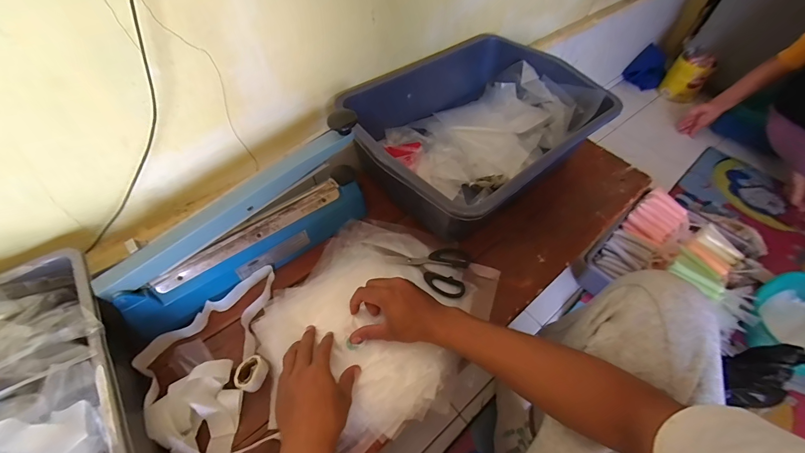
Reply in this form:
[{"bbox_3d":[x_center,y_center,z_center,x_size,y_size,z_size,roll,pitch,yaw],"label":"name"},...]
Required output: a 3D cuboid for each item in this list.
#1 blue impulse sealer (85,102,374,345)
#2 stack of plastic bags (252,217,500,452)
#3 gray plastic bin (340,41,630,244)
[{"bbox_3d":[-0.226,-0.005,0.521,0.394,0.180,0.070,-33,62,-25],"label":"blue impulse sealer"},{"bbox_3d":[-0.040,0.139,0.548,0.296,0.018,0.339,26,56,15],"label":"stack of plastic bags"},{"bbox_3d":[0.159,-0.218,0.732,0.440,0.138,0.340,-29,60,-23],"label":"gray plastic bin"}]

